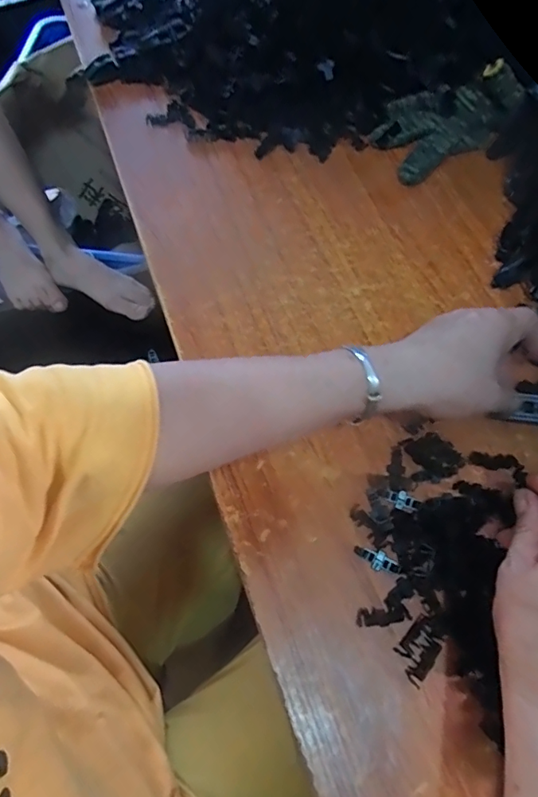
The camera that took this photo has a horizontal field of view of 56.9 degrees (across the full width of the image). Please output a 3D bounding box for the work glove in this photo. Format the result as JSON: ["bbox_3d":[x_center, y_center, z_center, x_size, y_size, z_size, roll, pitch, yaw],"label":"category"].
[{"bbox_3d":[0.179,-0.294,0.511,0.153,0.042,0.084,-34,71,-13],"label":"work glove"}]

